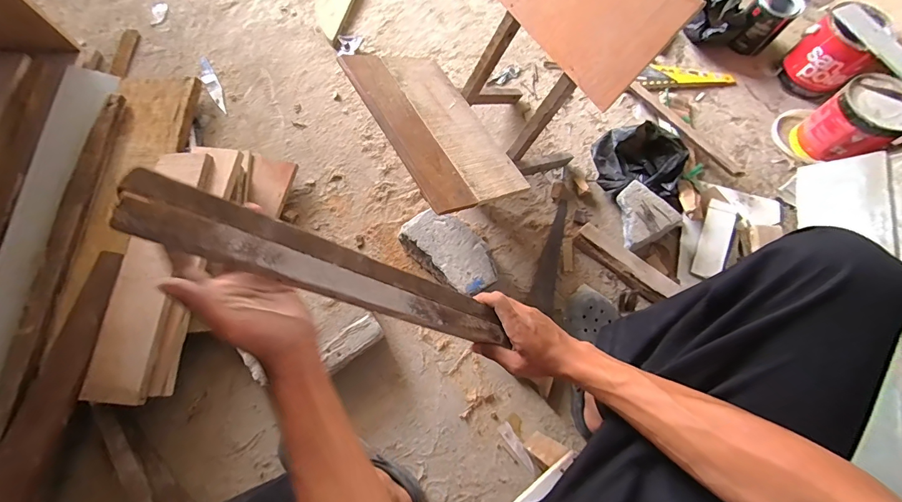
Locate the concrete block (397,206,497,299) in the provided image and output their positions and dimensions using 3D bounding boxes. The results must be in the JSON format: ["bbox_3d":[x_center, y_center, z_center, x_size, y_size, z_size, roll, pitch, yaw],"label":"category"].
[{"bbox_3d":[0.001,0.005,0.804,0.205,0.074,0.113,42,76,11],"label":"concrete block"}]

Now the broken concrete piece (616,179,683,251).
[{"bbox_3d":[0.410,-0.082,0.829,0.126,0.034,0.127,-25,74,-10],"label":"broken concrete piece"}]

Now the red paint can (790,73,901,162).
[{"bbox_3d":[0.914,-0.289,0.884,0.146,0.159,0.151,-26,75,-9],"label":"red paint can"}]

